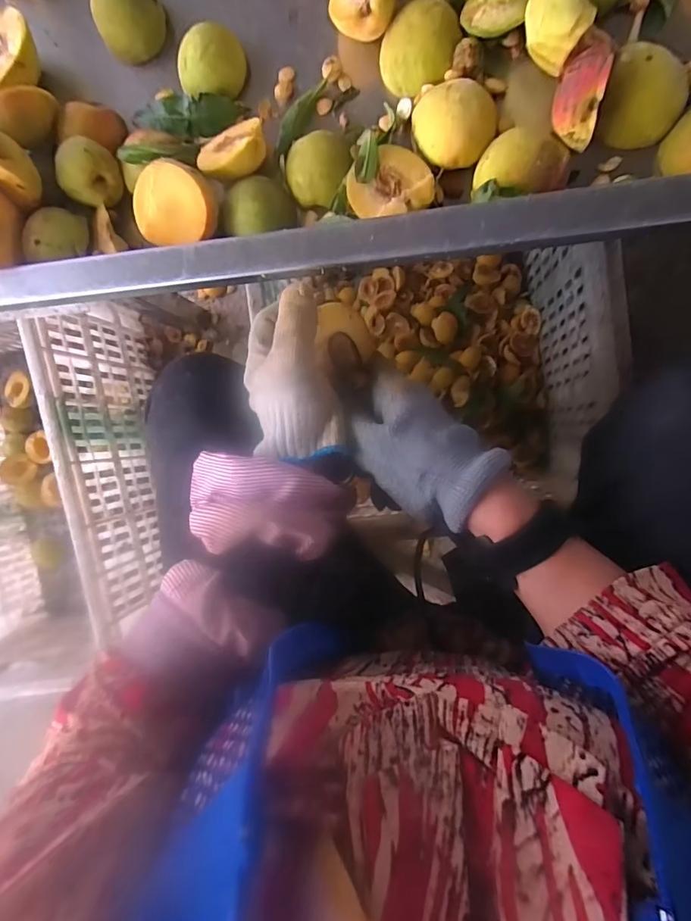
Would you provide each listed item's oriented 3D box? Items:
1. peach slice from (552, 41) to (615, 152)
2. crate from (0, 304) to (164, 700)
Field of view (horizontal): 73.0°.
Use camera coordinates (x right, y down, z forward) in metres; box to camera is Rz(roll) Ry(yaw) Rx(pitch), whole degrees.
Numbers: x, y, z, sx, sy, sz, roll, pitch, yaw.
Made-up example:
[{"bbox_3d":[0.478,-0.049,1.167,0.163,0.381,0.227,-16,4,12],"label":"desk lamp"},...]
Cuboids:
[{"bbox_3d":[0.139,-0.217,0.279,0.024,0.027,0.046,9,95,9],"label":"peach slice"},{"bbox_3d":[-0.471,0.033,0.696,0.358,0.282,0.504,-10,92,10],"label":"crate"}]

